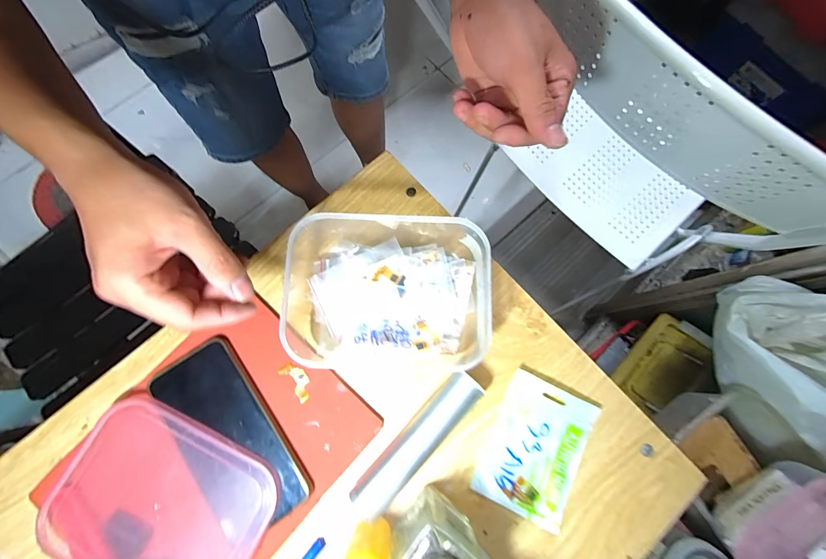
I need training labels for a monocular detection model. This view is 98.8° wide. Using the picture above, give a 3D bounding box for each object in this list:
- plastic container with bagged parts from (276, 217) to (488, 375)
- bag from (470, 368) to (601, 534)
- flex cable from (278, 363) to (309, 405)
[{"bbox_3d":[-0.029,0.003,0.327,0.192,0.065,0.154,2,76,-2],"label":"plastic container with bagged parts"},{"bbox_3d":[0.113,0.154,0.326,0.081,0.009,0.115,26,79,4],"label":"bag"},{"bbox_3d":[-0.108,0.096,0.332,0.020,0.004,0.039,-40,82,-9],"label":"flex cable"}]

